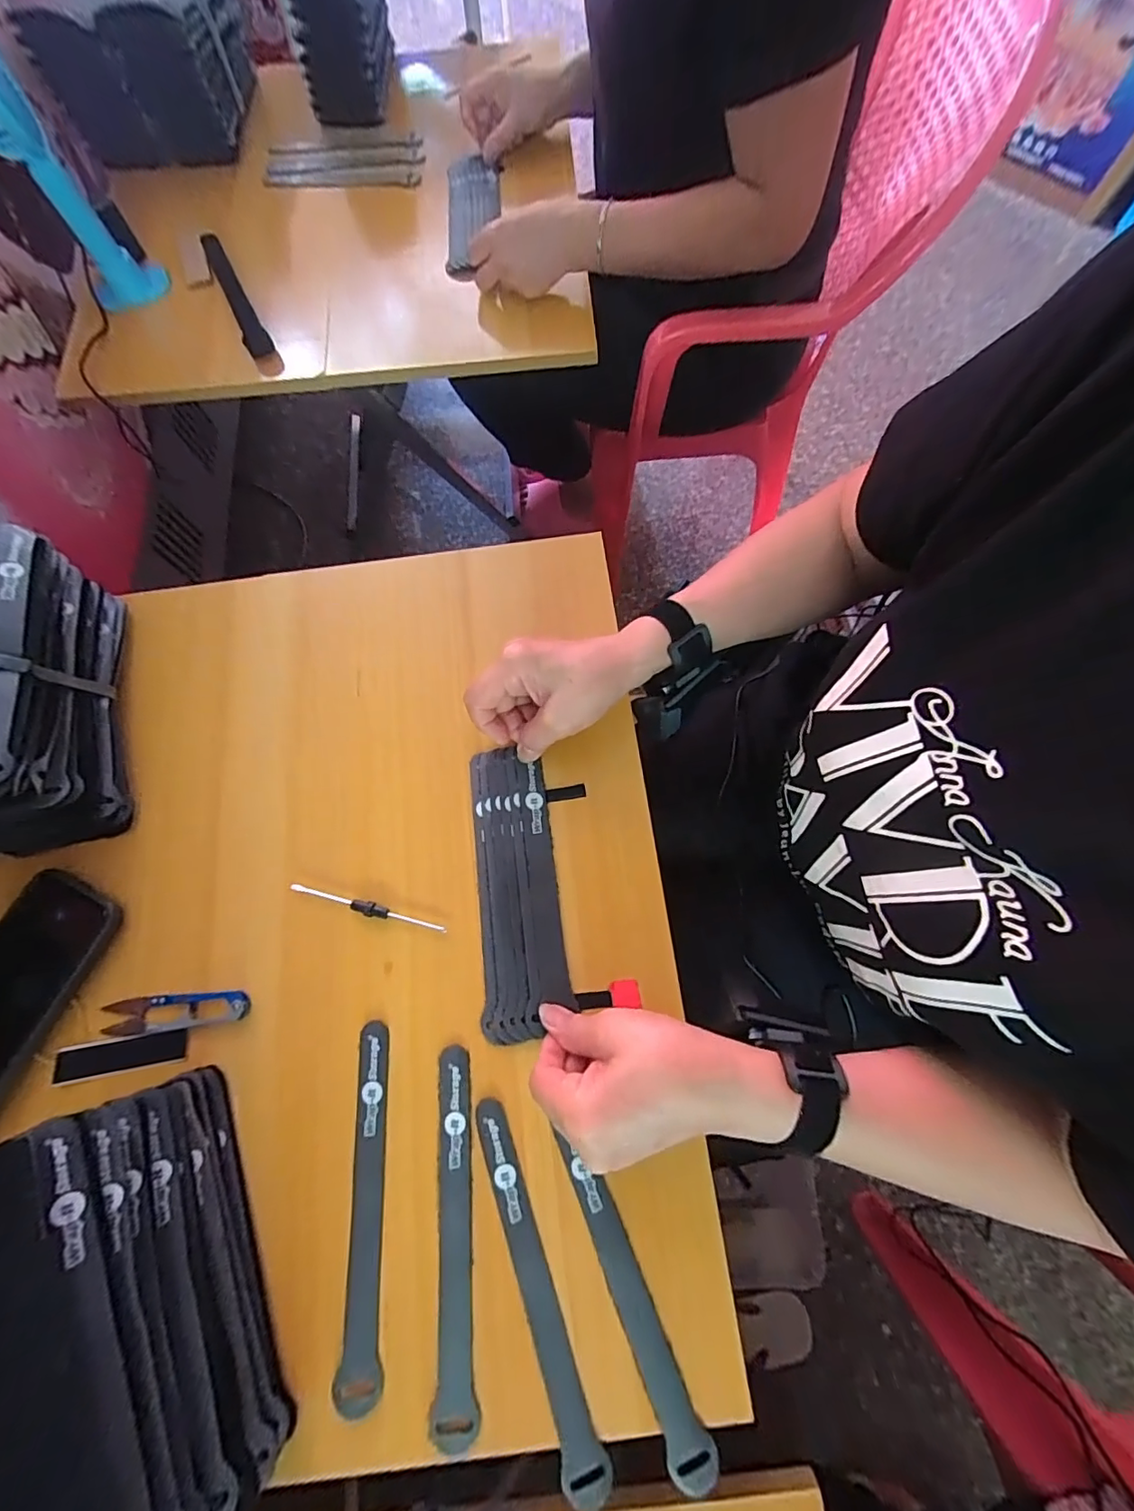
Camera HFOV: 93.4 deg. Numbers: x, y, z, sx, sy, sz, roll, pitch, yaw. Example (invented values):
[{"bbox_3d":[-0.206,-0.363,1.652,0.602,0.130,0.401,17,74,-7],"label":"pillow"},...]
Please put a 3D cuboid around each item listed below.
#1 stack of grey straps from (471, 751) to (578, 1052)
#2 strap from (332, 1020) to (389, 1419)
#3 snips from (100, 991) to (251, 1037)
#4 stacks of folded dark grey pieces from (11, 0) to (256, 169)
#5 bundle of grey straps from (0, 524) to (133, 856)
[{"bbox_3d":[-0.035,0.091,0.381,0.057,0.009,0.196,-7,74,0],"label":"stack of grey straps"},{"bbox_3d":[-0.124,0.273,0.329,0.021,0.008,0.194,-4,73,1],"label":"strap"},{"bbox_3d":[-0.267,0.173,0.361,0.102,0.009,0.022,-8,72,-1],"label":"snips"},{"bbox_3d":[-0.502,-0.855,0.650,0.184,0.120,0.190,1,72,2],"label":"stacks of folded dark grey pieces"},{"bbox_3d":[-0.400,-0.044,0.384,0.097,0.101,0.206,-15,73,-3],"label":"bundle of grey straps"}]

